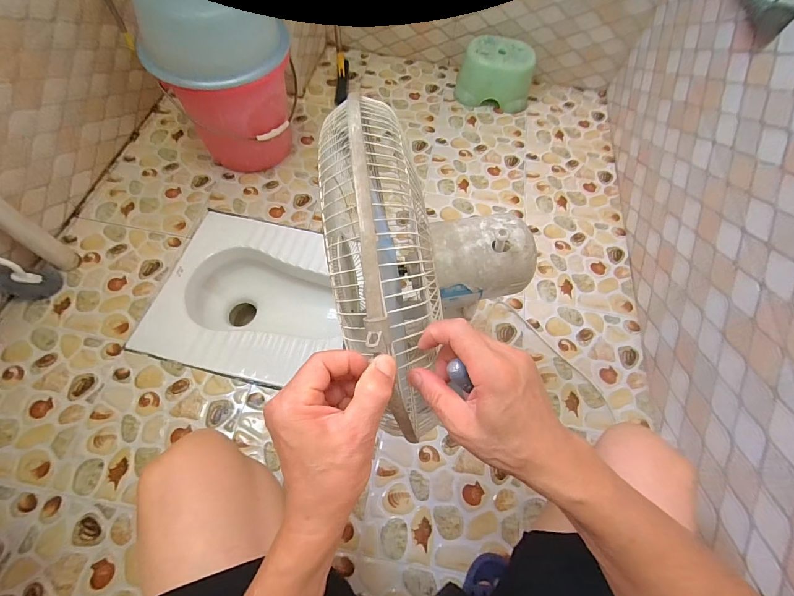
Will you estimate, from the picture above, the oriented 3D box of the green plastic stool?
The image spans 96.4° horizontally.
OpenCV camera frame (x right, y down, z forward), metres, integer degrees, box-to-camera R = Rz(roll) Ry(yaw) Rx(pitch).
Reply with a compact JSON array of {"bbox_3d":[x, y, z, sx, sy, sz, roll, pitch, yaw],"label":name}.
[{"bbox_3d":[0.338,-0.761,1.202,0.239,0.135,0.177,8,63,0],"label":"green plastic stool"}]

